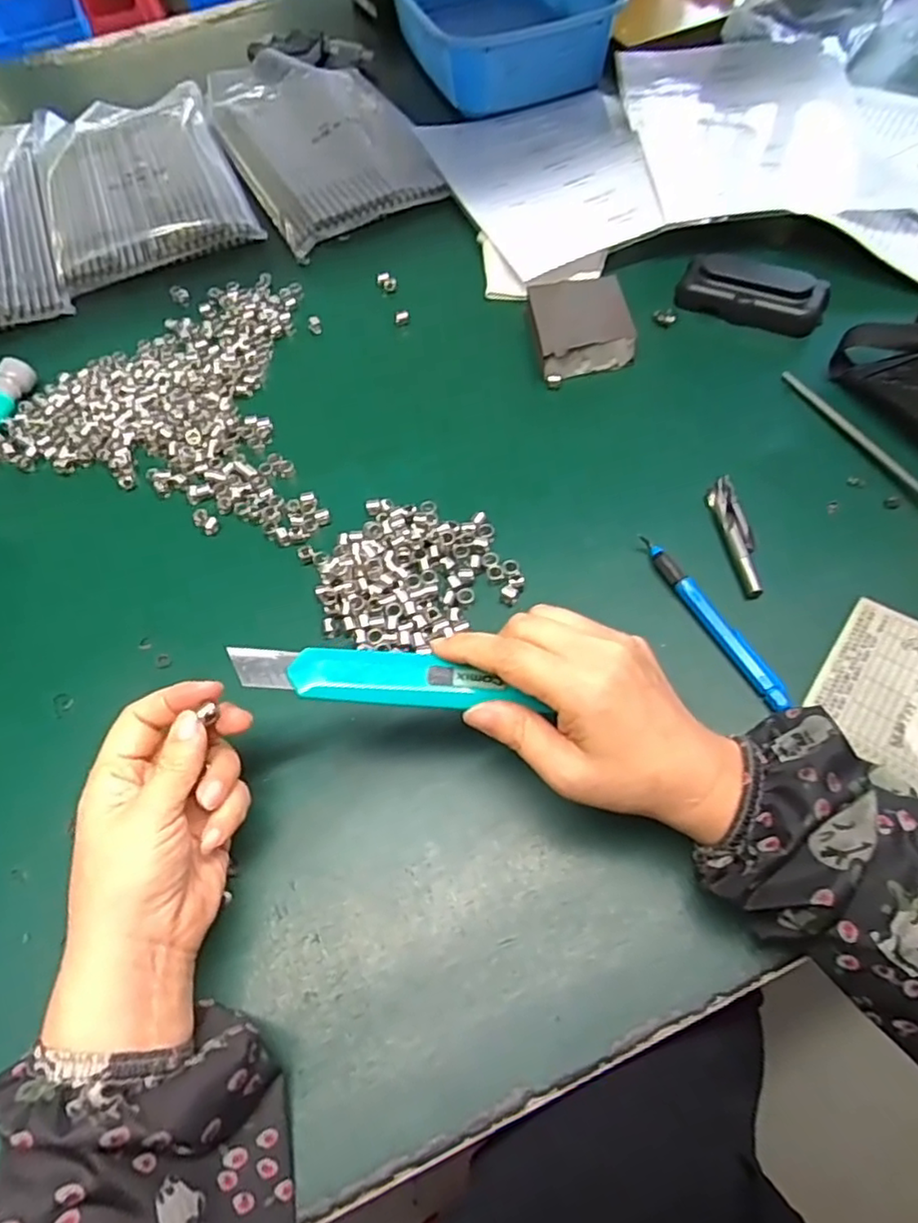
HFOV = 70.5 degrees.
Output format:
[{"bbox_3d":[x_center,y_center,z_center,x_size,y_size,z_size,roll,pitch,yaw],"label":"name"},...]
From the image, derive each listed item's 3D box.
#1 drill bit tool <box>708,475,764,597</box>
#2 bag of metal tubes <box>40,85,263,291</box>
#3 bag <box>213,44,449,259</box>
[{"bbox_3d":[0.168,-0.048,0.394,0.016,0.009,0.087,-8,60,1],"label":"drill bit tool"},{"bbox_3d":[-0.322,-0.436,0.651,0.179,0.024,0.298,-22,61,-7],"label":"bag of metal tubes"},{"bbox_3d":[-0.149,-0.493,0.671,0.180,0.034,0.356,-26,61,-9],"label":"bag"}]

